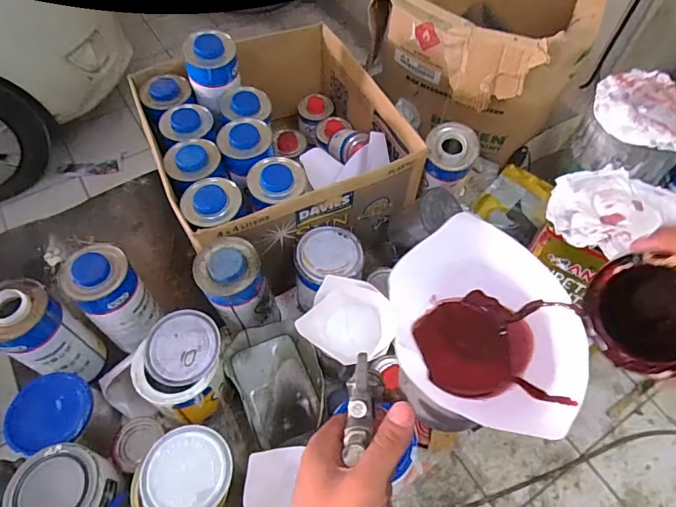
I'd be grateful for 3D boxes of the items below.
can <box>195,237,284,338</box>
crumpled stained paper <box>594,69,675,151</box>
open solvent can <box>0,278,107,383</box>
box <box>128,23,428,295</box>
[{"bbox_3d":[-0.141,0.055,0.651,0.084,0.170,0.089,0,58,-1],"label":"can"},{"bbox_3d":[0.504,-0.235,0.724,0.174,0.042,0.176,-38,66,-22],"label":"crumpled stained paper"},{"bbox_3d":[-0.390,0.112,0.613,0.084,0.181,0.085,33,63,18],"label":"open solvent can"},{"bbox_3d":[-0.116,-0.199,0.799,0.379,0.200,0.424,-24,61,-15],"label":"box"}]

